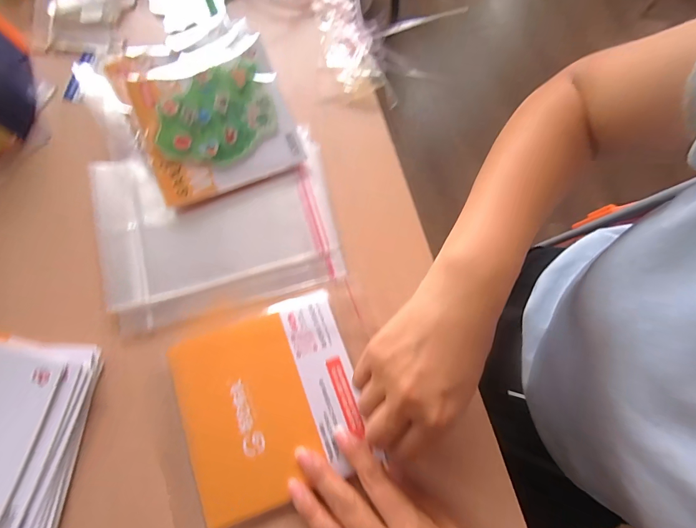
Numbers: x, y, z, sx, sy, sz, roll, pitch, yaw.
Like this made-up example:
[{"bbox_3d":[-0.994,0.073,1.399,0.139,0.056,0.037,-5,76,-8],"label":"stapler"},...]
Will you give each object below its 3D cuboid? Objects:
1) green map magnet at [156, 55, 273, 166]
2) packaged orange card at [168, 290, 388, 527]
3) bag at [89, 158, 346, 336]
[{"bbox_3d":[-0.123,-0.137,0.330,0.110,0.005,0.088,-32,86,-9],"label":"green map magnet"},{"bbox_3d":[-0.059,0.104,0.273,0.134,0.013,0.134,-21,73,-6],"label":"packaged orange card"},{"bbox_3d":[-0.121,-0.034,0.318,0.197,0.009,0.165,-15,73,-4],"label":"bag"}]

